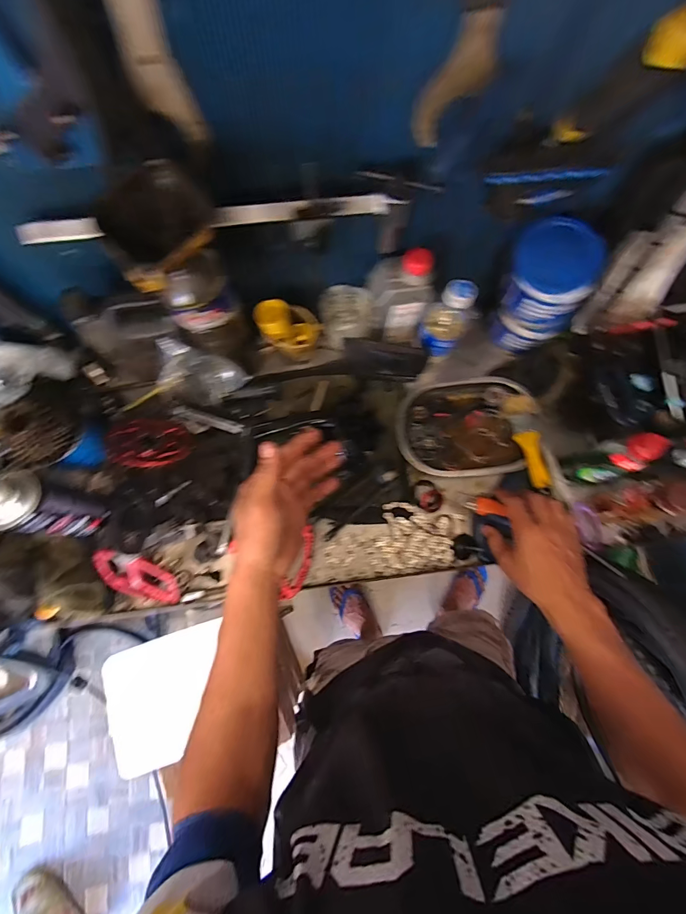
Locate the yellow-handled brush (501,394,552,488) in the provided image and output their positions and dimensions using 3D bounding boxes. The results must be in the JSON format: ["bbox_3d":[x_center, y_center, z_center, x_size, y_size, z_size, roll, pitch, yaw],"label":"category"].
[{"bbox_3d":[0.280,-0.026,0.586,0.044,0.011,0.144,-8,76,-2],"label":"yellow-handled brush"}]

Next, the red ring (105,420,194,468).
[{"bbox_3d":[-0.286,-0.021,0.578,0.116,0.006,0.103,-3,47,-15],"label":"red ring"}]

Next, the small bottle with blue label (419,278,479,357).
[{"bbox_3d":[0.146,-0.197,0.548,0.060,0.125,0.058,0,76,0],"label":"small bottle with blue label"}]

